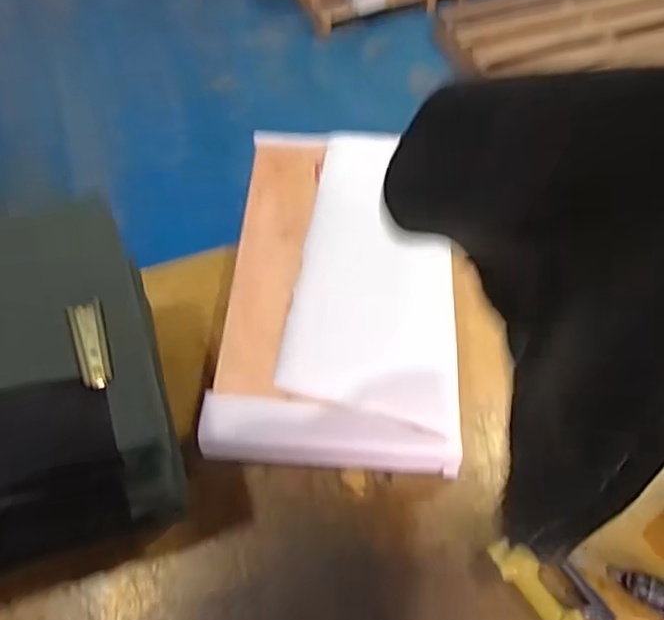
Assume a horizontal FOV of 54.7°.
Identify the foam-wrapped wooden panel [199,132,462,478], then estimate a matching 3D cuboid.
[{"bbox_3d":[0.020,-0.063,1.303,0.429,0.105,0.764,2,57,2],"label":"foam-wrapped wooden panel"}]

